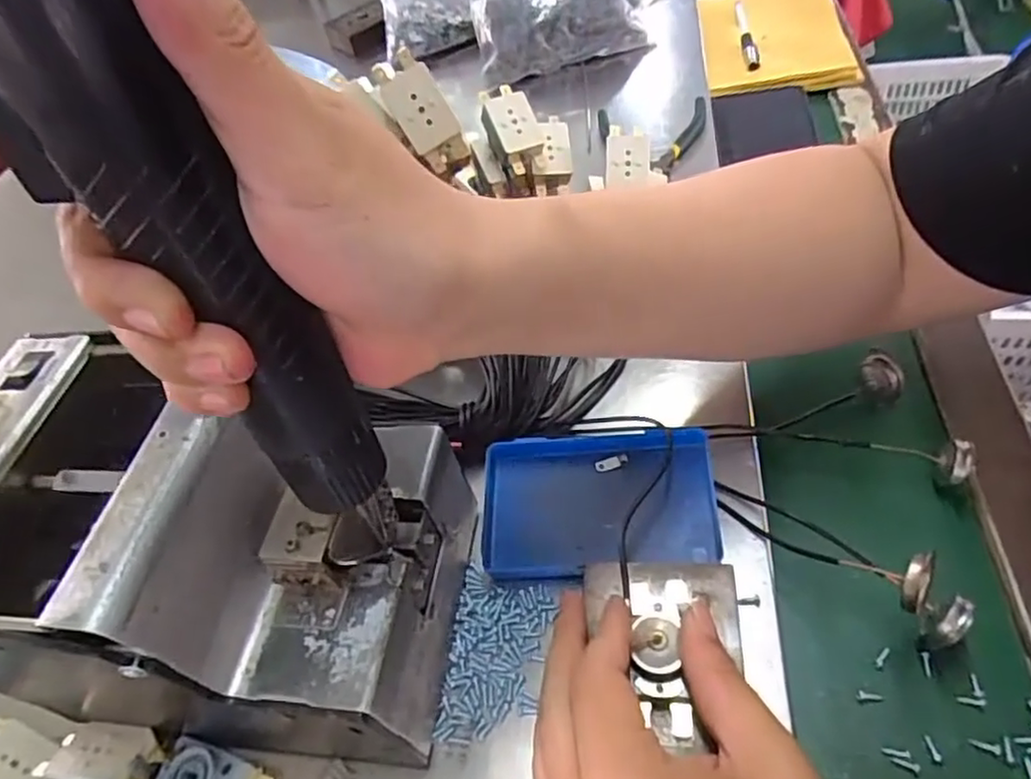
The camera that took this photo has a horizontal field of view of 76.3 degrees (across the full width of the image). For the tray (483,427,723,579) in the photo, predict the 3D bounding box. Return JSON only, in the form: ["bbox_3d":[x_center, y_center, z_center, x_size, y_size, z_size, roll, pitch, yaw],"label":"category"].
[{"bbox_3d":[0.042,0.058,0.331,0.114,0.029,0.067,-6,50,8],"label":"tray"}]

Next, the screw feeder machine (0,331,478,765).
[{"bbox_3d":[-0.124,0.063,0.269,0.182,0.140,0.135,1,51,13],"label":"screw feeder machine"}]

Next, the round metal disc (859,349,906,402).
[{"bbox_3d":[0.200,-0.007,0.357,0.020,0.006,0.028,-7,85,23],"label":"round metal disc"}]

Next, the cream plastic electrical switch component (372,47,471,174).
[{"bbox_3d":[-0.049,-0.142,0.338,0.027,0.057,0.019,-37,21,-4],"label":"cream plastic electrical switch component"}]

